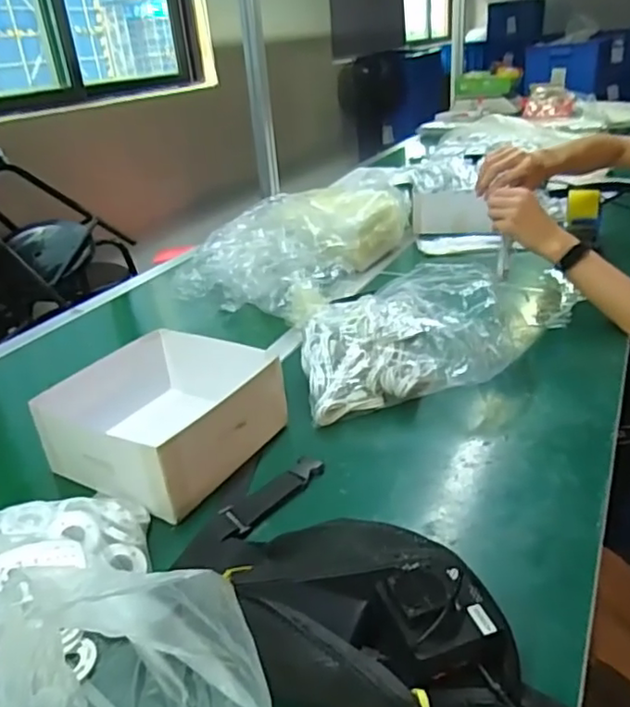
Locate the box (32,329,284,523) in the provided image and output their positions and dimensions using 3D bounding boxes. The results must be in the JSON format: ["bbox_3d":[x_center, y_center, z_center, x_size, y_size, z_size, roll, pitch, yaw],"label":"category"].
[{"bbox_3d":[-0.175,0.067,0.712,0.217,0.085,0.225,13,33,31],"label":"box"}]

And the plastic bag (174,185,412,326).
[{"bbox_3d":[-0.024,-0.231,1.202,0.287,0.138,0.488,8,30,23],"label":"plastic bag"}]

